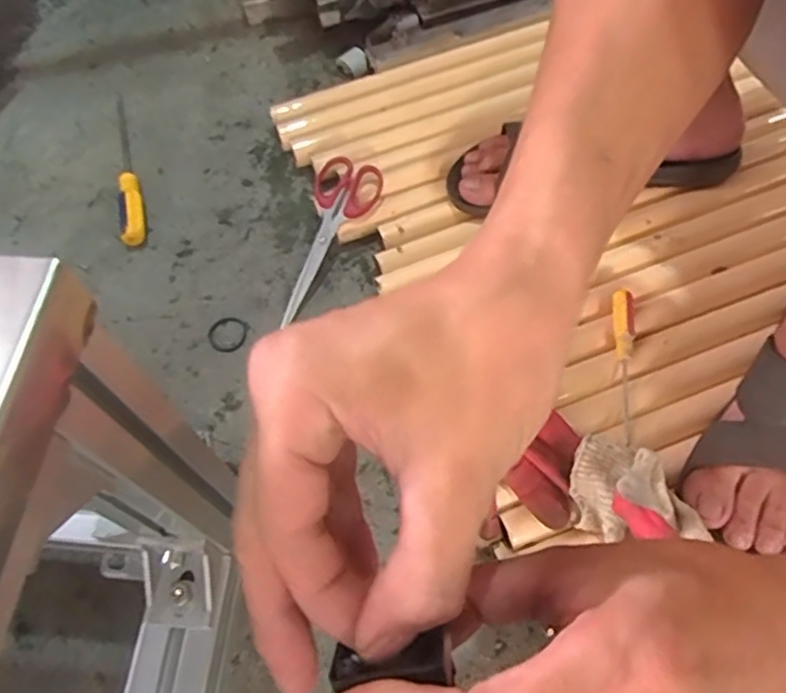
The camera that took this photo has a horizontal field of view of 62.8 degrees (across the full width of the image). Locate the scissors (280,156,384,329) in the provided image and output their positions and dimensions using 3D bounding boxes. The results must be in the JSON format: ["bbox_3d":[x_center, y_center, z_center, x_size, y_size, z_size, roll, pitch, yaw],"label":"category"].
[{"bbox_3d":[-0.067,-0.101,0.602,0.058,0.016,0.168,22,78,14],"label":"scissors"}]

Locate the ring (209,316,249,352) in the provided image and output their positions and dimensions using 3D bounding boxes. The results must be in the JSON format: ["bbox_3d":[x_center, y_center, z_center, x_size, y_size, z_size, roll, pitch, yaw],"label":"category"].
[{"bbox_3d":[-0.150,-0.011,0.582,0.034,0.004,0.036,15,64,11],"label":"ring"}]

